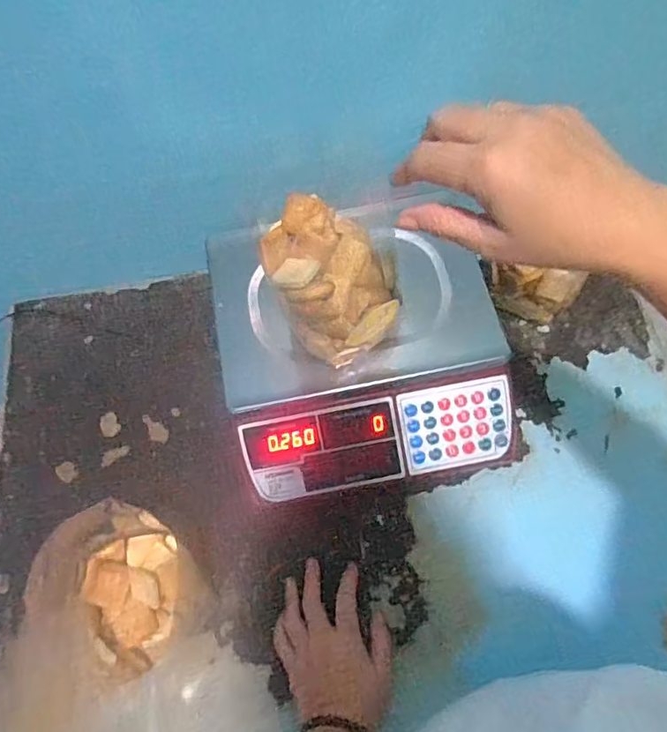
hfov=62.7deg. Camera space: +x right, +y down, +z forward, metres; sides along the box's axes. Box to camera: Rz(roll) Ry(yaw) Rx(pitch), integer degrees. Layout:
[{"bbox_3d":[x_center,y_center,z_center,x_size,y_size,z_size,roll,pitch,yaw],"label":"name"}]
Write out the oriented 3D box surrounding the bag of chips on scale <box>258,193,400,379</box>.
[{"bbox_3d":[-0.002,-0.074,0.502,0.107,0.125,0.095,32,71,17],"label":"bag of chips on scale"}]

